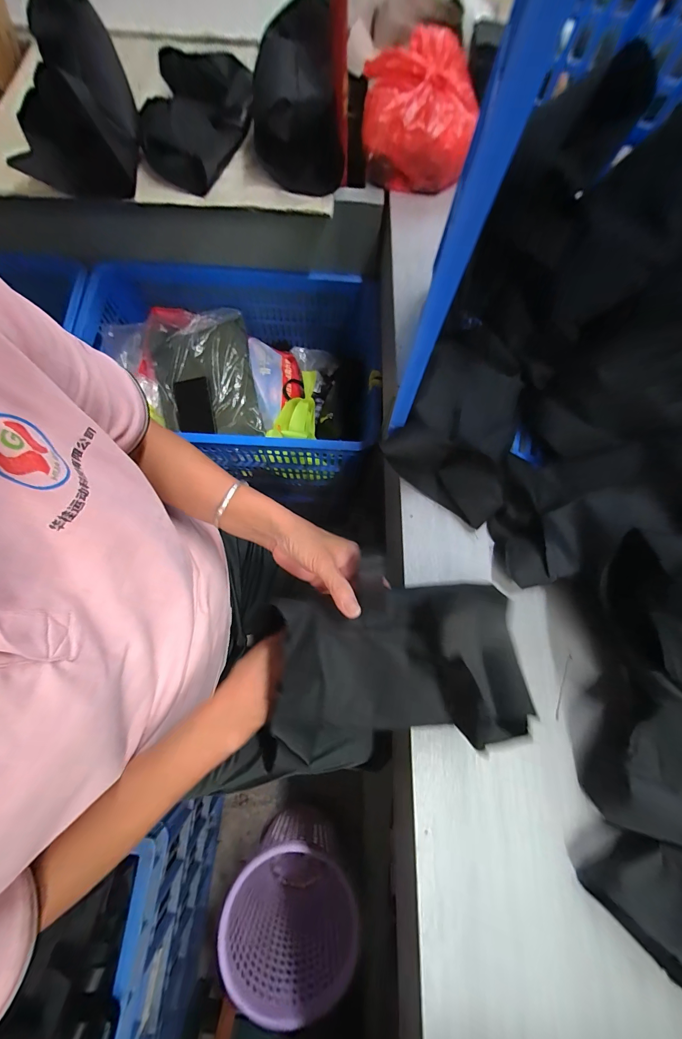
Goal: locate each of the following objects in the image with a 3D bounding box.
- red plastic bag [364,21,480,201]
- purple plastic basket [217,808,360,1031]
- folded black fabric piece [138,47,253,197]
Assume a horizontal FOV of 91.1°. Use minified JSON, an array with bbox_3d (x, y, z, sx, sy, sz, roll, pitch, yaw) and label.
[{"bbox_3d":[0.131,-0.701,0.582,0.188,0.109,0.212,7,74,0],"label":"red plastic bag"},{"bbox_3d":[-0.127,0.879,0.806,0.237,0.286,0.282,-17,76,-7],"label":"purple plastic basket"},{"bbox_3d":[-0.247,-0.671,0.575,0.179,0.088,0.214,0,74,-2],"label":"folded black fabric piece"}]

